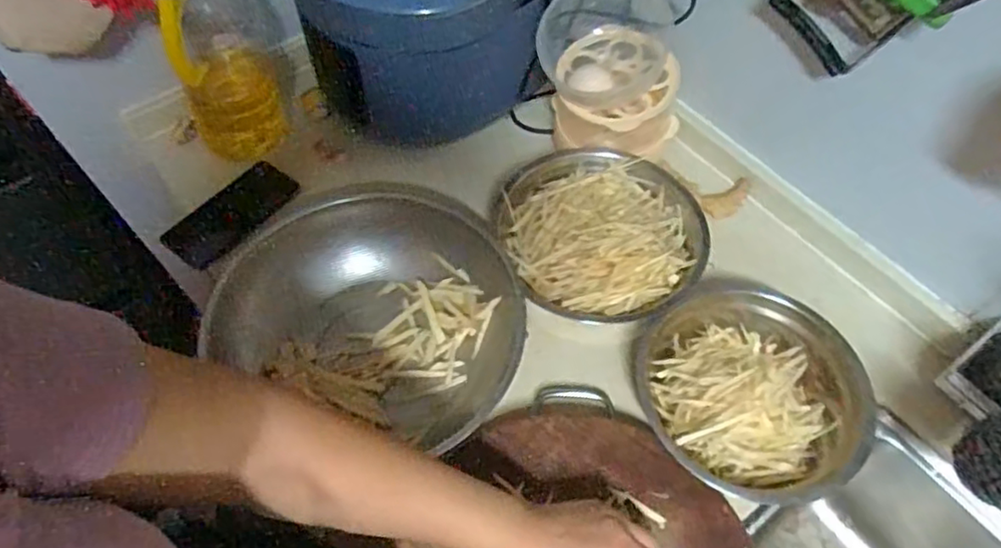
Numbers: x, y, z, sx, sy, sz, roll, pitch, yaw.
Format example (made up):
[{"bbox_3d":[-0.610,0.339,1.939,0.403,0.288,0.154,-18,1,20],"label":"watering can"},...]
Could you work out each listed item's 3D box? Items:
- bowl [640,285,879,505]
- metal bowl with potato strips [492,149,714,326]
[{"bbox_3d":[0.250,0.112,0.619,0.203,0.077,0.202,0,58,0],"label":"bowl"},{"bbox_3d":[0.114,-0.048,0.704,0.217,0.075,0.224,0,58,0],"label":"metal bowl with potato strips"}]

